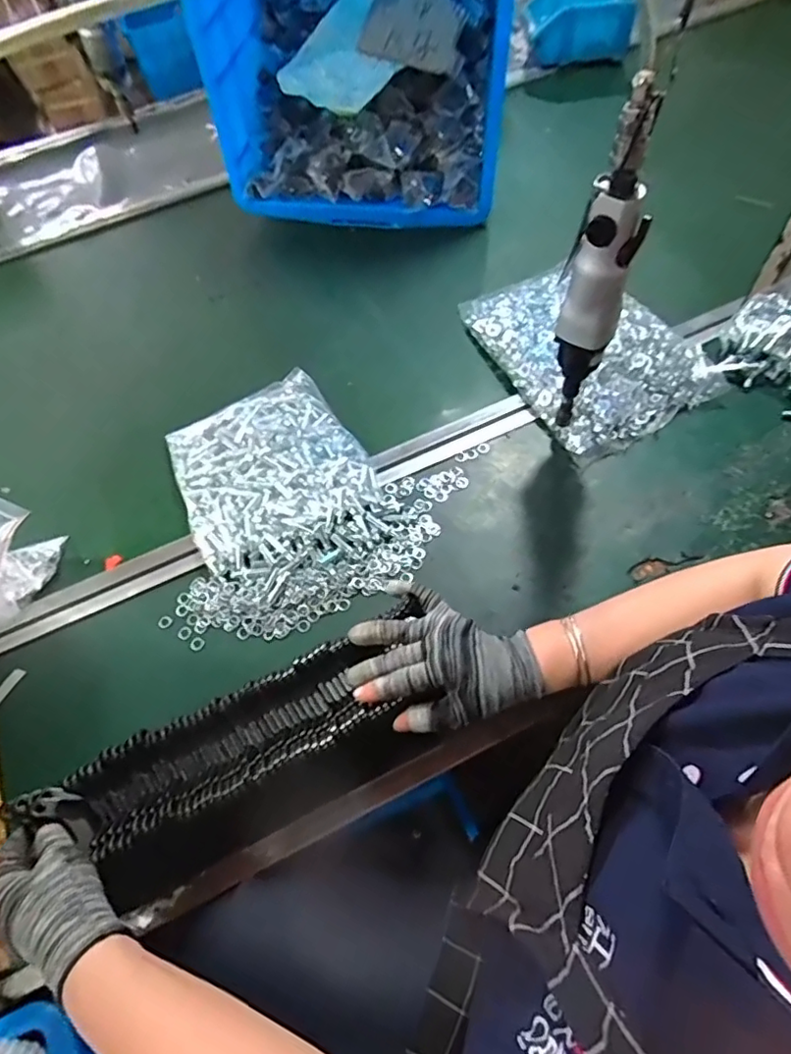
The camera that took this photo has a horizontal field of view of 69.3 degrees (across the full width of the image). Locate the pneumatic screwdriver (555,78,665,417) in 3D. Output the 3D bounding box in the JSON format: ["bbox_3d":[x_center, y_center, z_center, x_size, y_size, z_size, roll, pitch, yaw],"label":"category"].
[{"bbox_3d":[0.172,-0.200,0.492,0.051,0.285,0.040,21,65,16],"label":"pneumatic screwdriver"}]

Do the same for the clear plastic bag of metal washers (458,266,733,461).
[{"bbox_3d":[0.223,-0.222,0.681,0.202,0.045,0.275,-26,60,-11],"label":"clear plastic bag of metal washers"}]

